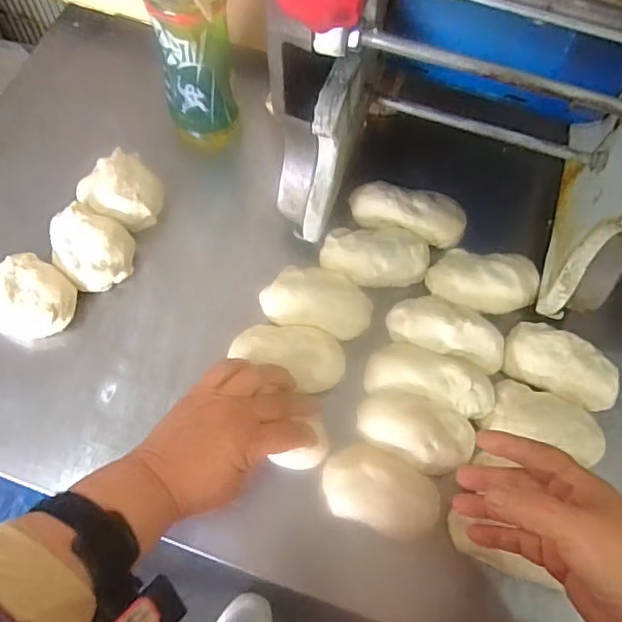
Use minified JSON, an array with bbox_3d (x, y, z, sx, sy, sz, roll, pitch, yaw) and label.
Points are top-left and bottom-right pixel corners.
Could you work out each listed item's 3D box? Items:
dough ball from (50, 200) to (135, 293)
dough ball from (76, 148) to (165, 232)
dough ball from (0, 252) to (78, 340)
[{"bbox_3d":[-0.196,-0.055,0.538,0.082,0.051,0.066,39,70,13],"label":"dough ball"},{"bbox_3d":[-0.171,-0.105,0.554,0.067,0.040,0.073,1,67,-3],"label":"dough ball"},{"bbox_3d":[-0.243,-0.009,0.518,0.071,0.043,0.072,1,67,-3],"label":"dough ball"}]

